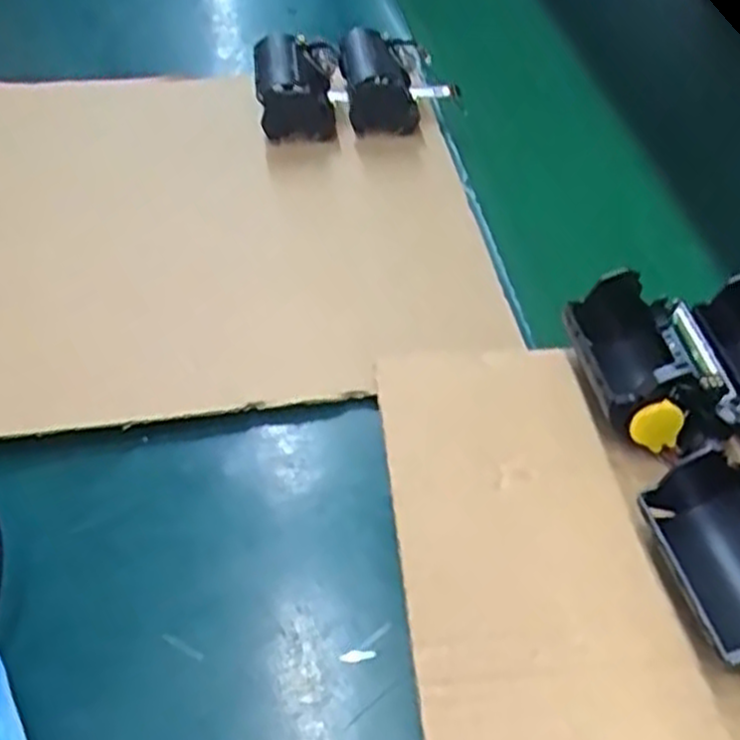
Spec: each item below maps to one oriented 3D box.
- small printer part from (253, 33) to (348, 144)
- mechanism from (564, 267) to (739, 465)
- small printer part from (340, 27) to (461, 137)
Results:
[{"bbox_3d":[-0.045,-0.178,0.491,0.052,0.042,0.062,-4,50,-5],"label":"small printer part"},{"bbox_3d":[0.111,-0.002,0.315,0.053,0.047,0.068,-1,35,-3],"label":"mechanism"},{"bbox_3d":[0.015,-0.192,0.517,0.081,0.046,0.062,-23,55,-20],"label":"small printer part"}]

